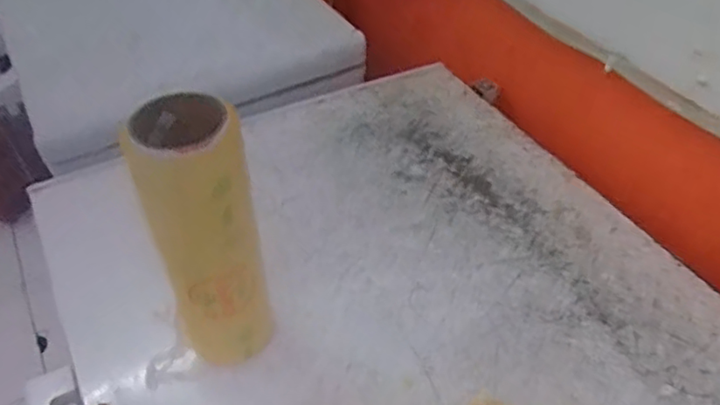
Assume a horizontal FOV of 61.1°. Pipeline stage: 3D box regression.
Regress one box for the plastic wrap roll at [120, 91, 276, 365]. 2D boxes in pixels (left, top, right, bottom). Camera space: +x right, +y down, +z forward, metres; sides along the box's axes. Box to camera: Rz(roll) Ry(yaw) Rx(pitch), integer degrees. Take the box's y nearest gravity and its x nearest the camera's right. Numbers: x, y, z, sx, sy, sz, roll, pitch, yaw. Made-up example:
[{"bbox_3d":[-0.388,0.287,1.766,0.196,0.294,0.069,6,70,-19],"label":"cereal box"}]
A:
[{"bbox_3d":[-0.158,0.046,0.638,0.097,0.320,0.095,1,43,-1],"label":"plastic wrap roll"}]

